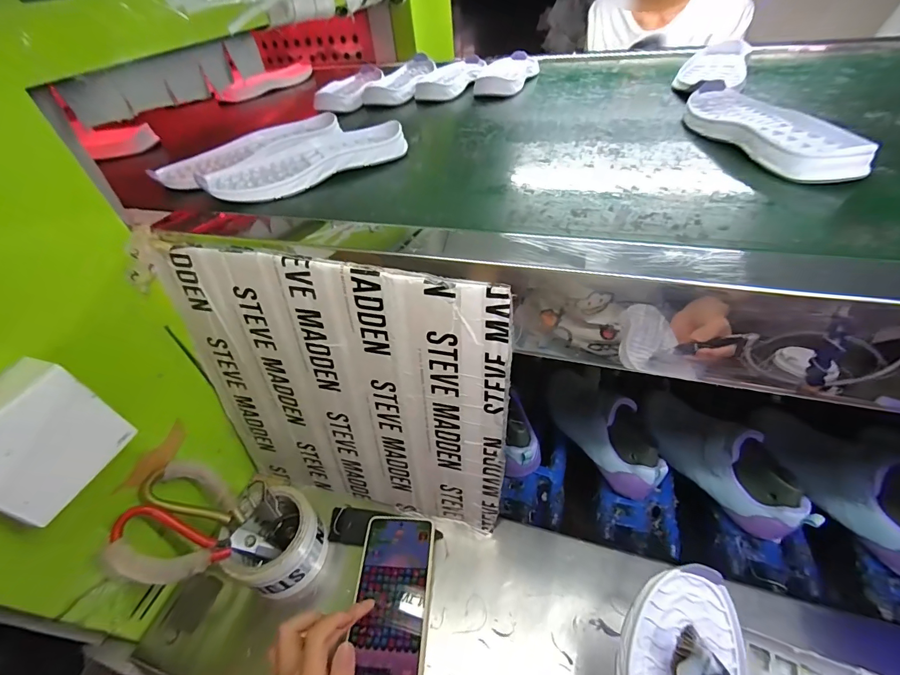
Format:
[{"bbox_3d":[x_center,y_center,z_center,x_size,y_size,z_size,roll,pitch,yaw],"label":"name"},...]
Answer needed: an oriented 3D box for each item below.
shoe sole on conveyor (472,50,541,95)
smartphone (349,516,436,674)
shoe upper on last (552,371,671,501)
[{"bbox_3d":[0.109,-0.464,0.682,0.073,0.023,0.240,14,48,20],"label":"shoe sole on conveyor"},{"bbox_3d":[-0.058,0.281,0.417,0.078,0.010,0.166,-4,48,3],"label":"smartphone"},{"bbox_3d":[0.214,0.120,0.547,0.076,0.089,0.202,-20,41,-15],"label":"shoe upper on last"}]

